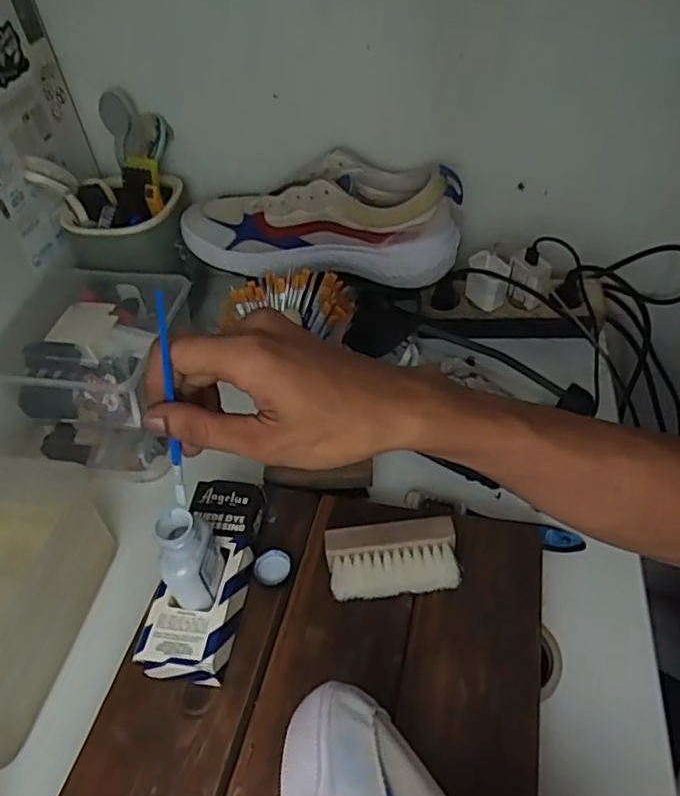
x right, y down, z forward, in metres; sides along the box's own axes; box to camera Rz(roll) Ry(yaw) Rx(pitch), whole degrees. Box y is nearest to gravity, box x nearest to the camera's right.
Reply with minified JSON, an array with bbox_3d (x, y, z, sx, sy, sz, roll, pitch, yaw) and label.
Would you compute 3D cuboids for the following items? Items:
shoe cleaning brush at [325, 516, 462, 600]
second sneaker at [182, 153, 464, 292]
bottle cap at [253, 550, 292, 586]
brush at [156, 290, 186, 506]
[{"bbox_3d":[0.038,0.118,0.442,0.091,0.036,0.043,-5,46,0],"label":"shoe cleaning brush"},{"bbox_3d":[-0.023,-0.187,0.630,0.288,0.094,0.084,4,47,9],"label":"second sneaker"},{"bbox_3d":[-0.051,0.127,0.457,0.027,0.007,0.024,-21,49,-15],"label":"bottle cap"},{"bbox_3d":[-0.089,0.009,0.324,0.006,0.166,0.004,16,46,5],"label":"brush"}]

